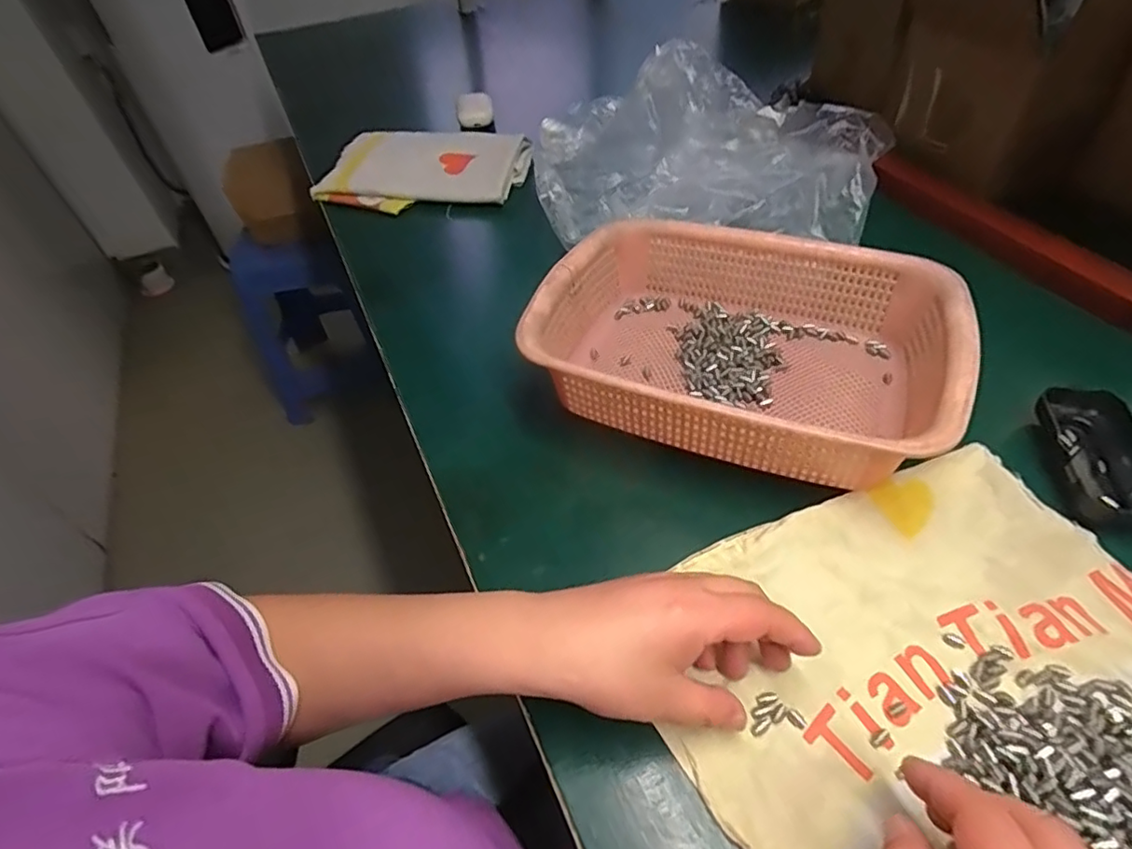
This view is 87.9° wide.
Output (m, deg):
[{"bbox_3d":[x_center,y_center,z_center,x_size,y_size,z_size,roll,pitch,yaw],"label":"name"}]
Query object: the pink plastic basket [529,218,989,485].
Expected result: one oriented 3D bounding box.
[{"bbox_3d":[0.129,-0.064,0.449,0.287,0.074,0.207,15,52,19],"label":"pink plastic basket"}]

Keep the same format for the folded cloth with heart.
[{"bbox_3d":[-0.185,-0.337,0.766,0.260,0.033,0.172,8,50,13],"label":"folded cloth with heart"}]

